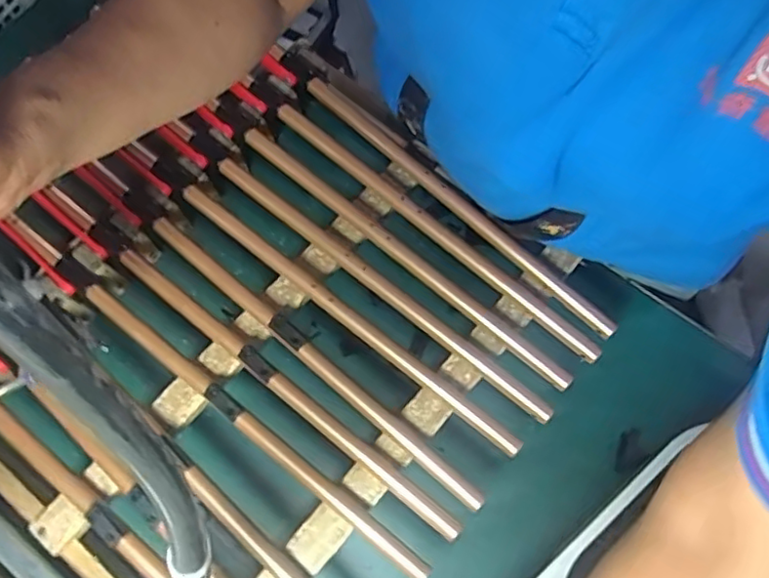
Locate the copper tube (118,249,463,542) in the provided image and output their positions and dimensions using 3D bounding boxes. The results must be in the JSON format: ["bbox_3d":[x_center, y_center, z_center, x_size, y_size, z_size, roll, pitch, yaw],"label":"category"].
[{"bbox_3d":[-0.092,0.076,0.516,0.379,0.020,0.017,37,75,12],"label":"copper tube"}]

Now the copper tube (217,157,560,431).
[{"bbox_3d":[-0.006,-0.007,0.548,0.368,0.019,0.020,38,75,12],"label":"copper tube"}]

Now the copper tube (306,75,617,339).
[{"bbox_3d":[0.066,-0.086,0.578,0.369,0.014,0.021,42,76,13],"label":"copper tube"}]

